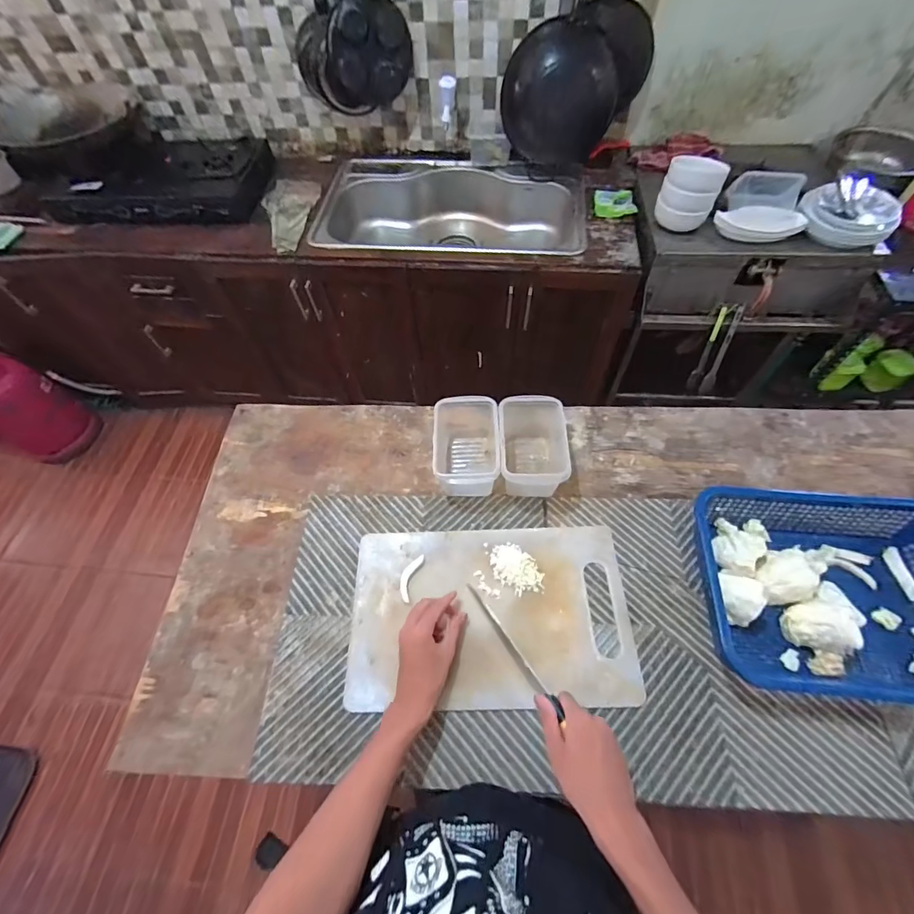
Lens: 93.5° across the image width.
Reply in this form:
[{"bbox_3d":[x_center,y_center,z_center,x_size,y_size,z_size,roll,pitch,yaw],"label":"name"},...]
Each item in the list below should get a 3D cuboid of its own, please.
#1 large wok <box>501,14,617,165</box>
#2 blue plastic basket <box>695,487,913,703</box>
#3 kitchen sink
[{"bbox_3d":[0.292,-1.031,1.234,0.306,0.287,0.144,15,60,13],"label":"large wok"},{"bbox_3d":[0.499,0.169,0.581,0.327,0.095,0.263,3,58,6],"label":"blue plastic basket"},{"bbox_3d":[-0.026,-0.744,1.434,0.840,0.232,0.502,7,59,8],"label":"kitchen sink"}]

